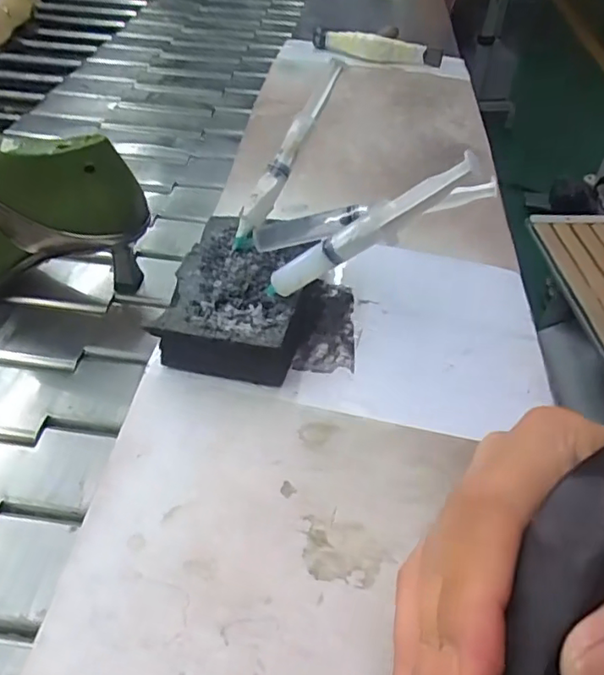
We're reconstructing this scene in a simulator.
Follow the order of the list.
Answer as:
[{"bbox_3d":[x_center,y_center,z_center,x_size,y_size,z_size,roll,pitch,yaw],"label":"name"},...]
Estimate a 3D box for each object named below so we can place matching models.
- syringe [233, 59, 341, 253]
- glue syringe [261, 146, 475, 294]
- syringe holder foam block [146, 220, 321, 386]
[{"bbox_3d":[-0.011,-0.121,0.387,0.014,0.013,0.136,30,92,25],"label":"syringe"},{"bbox_3d":[0.031,-0.057,0.312,0.016,0.141,0.011,45,41,-22],"label":"glue syringe"},{"bbox_3d":[-0.039,-0.027,0.377,0.078,0.038,0.117,10,44,7],"label":"syringe holder foam block"}]

